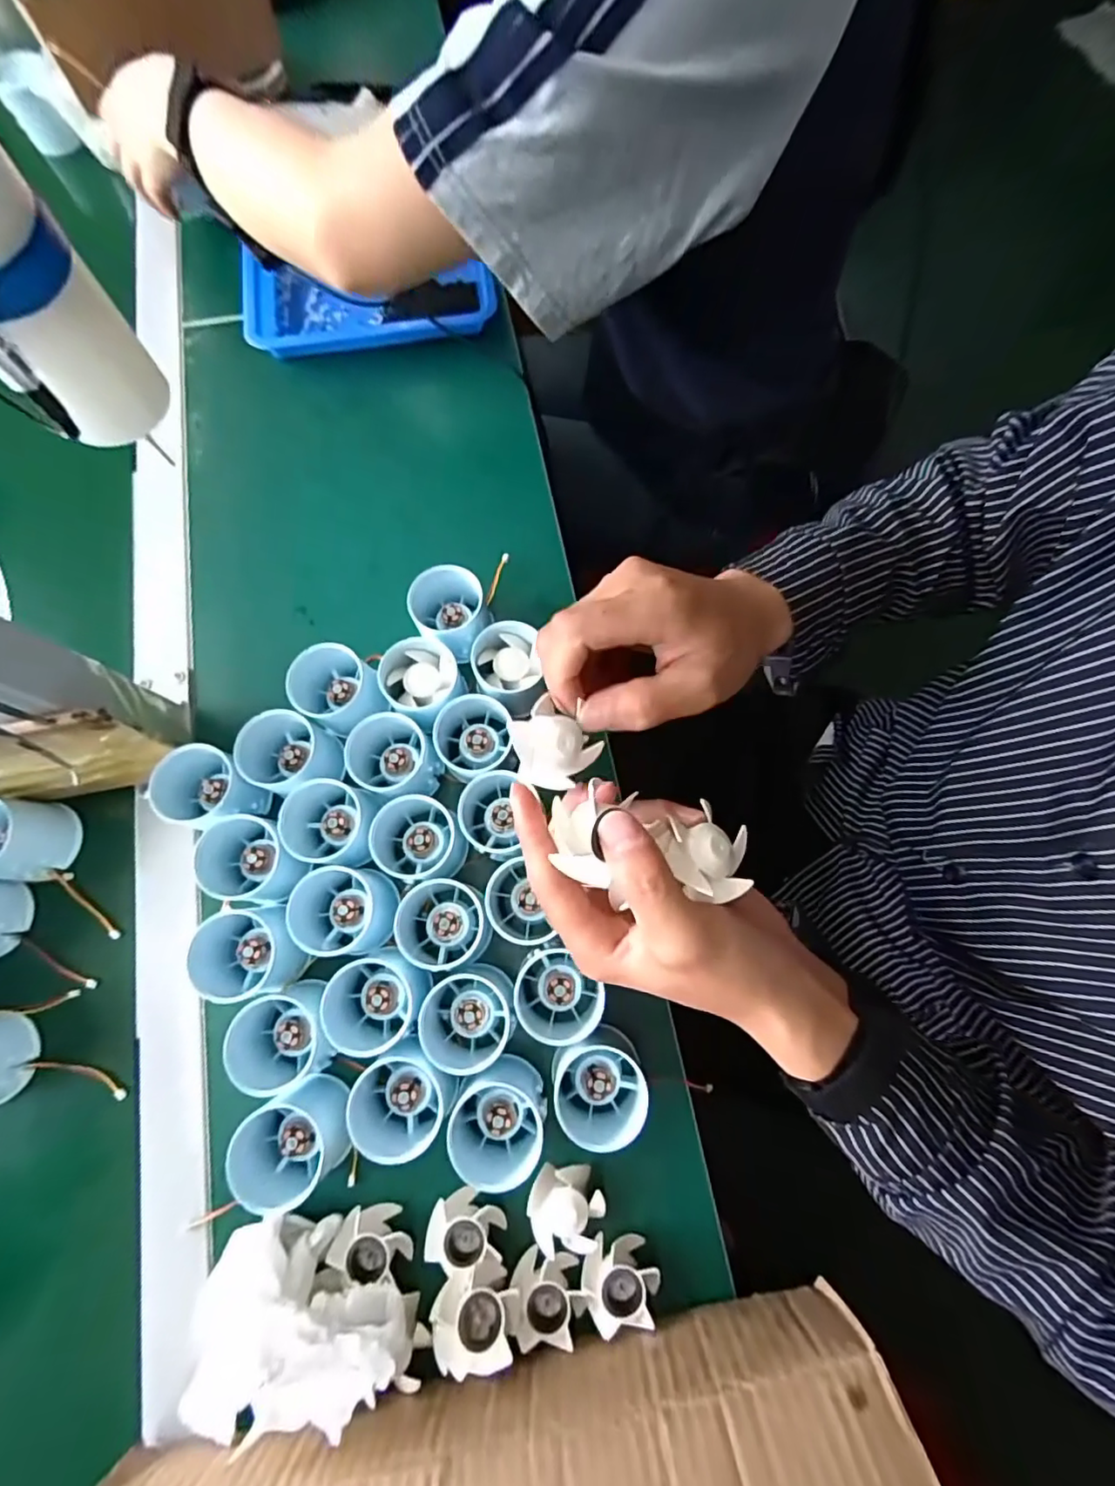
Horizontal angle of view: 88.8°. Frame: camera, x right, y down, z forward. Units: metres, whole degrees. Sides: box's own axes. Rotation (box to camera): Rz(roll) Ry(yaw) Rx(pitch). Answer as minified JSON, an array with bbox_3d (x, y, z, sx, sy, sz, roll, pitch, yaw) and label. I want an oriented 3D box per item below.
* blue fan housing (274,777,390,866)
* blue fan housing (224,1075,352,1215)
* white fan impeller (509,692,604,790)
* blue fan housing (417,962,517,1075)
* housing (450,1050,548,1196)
[{"bbox_3d":[-0.149,0.051,0.375,0.058,0.043,0.054,0,75,1],"label":"blue fan housing"},{"bbox_3d":[-0.153,0.230,0.325,0.062,0.041,0.053,-39,78,-9],"label":"blue fan housing"},{"bbox_3d":[-0.006,0.000,0.274,0.036,0.023,0.040,-46,110,2],"label":"white fan impeller"},{"bbox_3d":[-0.054,0.166,0.342,0.055,0.045,0.050,0,75,1],"label":"blue fan housing"},{"bbox_3d":[-0.035,0.217,0.330,0.054,0.043,0.052,0,75,1],"label":"housing"}]

